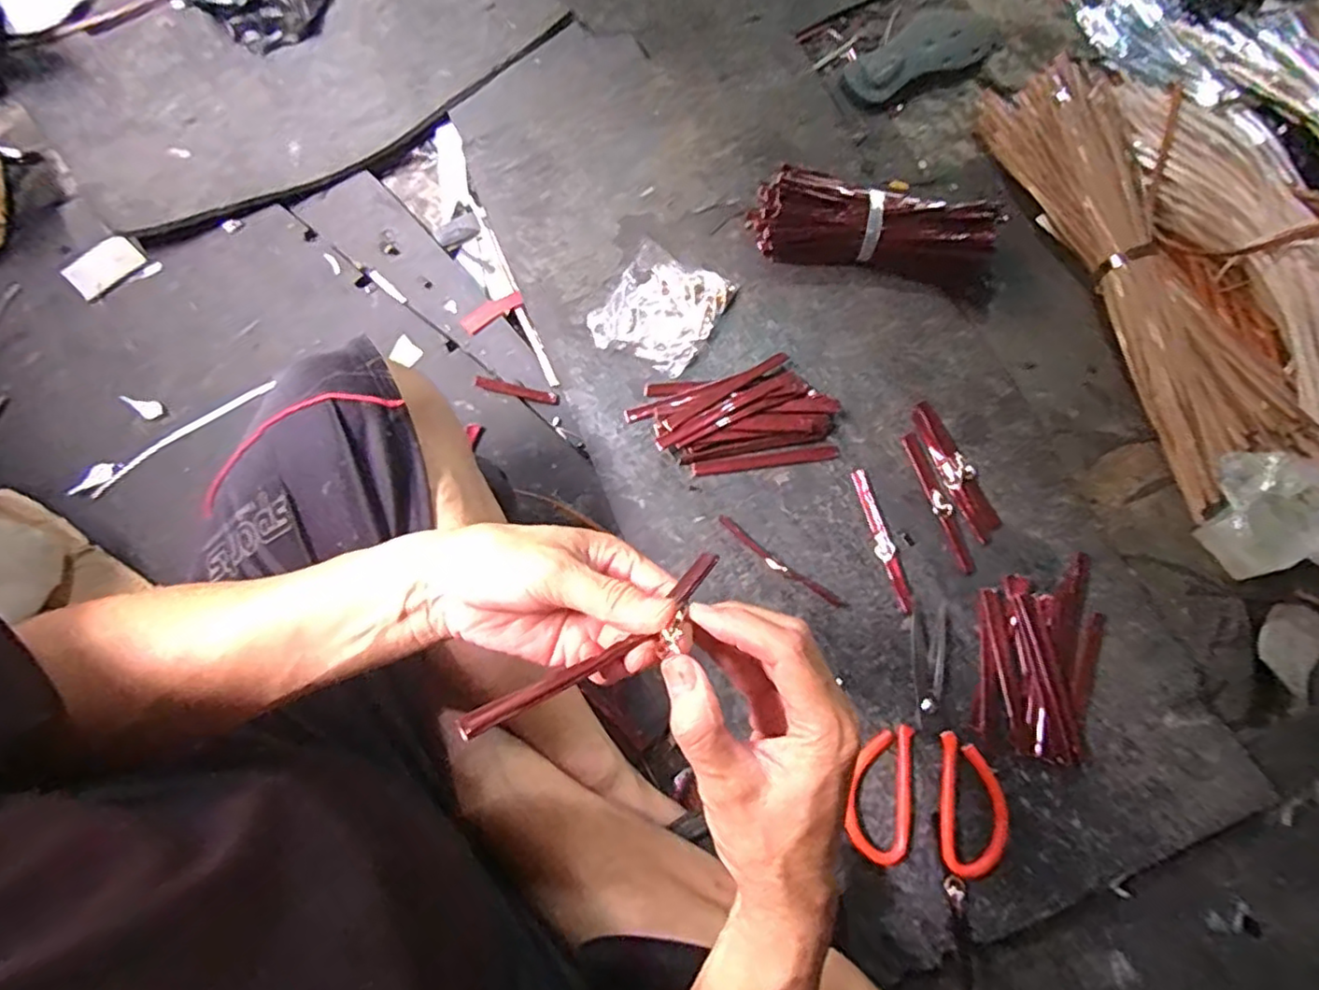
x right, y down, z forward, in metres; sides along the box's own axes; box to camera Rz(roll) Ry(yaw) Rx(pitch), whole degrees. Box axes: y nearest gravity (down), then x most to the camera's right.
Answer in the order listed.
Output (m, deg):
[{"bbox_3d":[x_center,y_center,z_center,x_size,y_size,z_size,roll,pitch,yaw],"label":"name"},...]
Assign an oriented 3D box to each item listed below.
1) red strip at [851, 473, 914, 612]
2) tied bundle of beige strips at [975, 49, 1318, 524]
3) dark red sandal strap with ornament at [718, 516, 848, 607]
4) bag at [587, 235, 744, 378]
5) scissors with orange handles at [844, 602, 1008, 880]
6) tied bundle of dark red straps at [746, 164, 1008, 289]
[{"bbox_3d":[0.215,0.044,0.631,0.018,0.005,0.143,-16,77,-7],"label":"red strip"},{"bbox_3d":[0.522,-0.257,0.714,0.128,0.044,0.540,-16,77,-7],"label":"tied bundle of beige strips"},{"bbox_3d":[0.115,0.066,0.621,0.142,0.004,0.015,37,77,6],"label":"dark red sandal strap with ornament"},{"bbox_3d":[0.003,-0.199,0.695,0.109,0.022,0.139,32,76,5],"label":"bag"},{"bbox_3d":[0.242,0.209,0.572,0.117,0.013,0.216,12,76,-1],"label":"scissors with orange handles"},{"bbox_3d":[0.229,-0.286,0.700,0.259,0.059,0.075,10,74,5],"label":"tied bundle of dark red straps"}]

